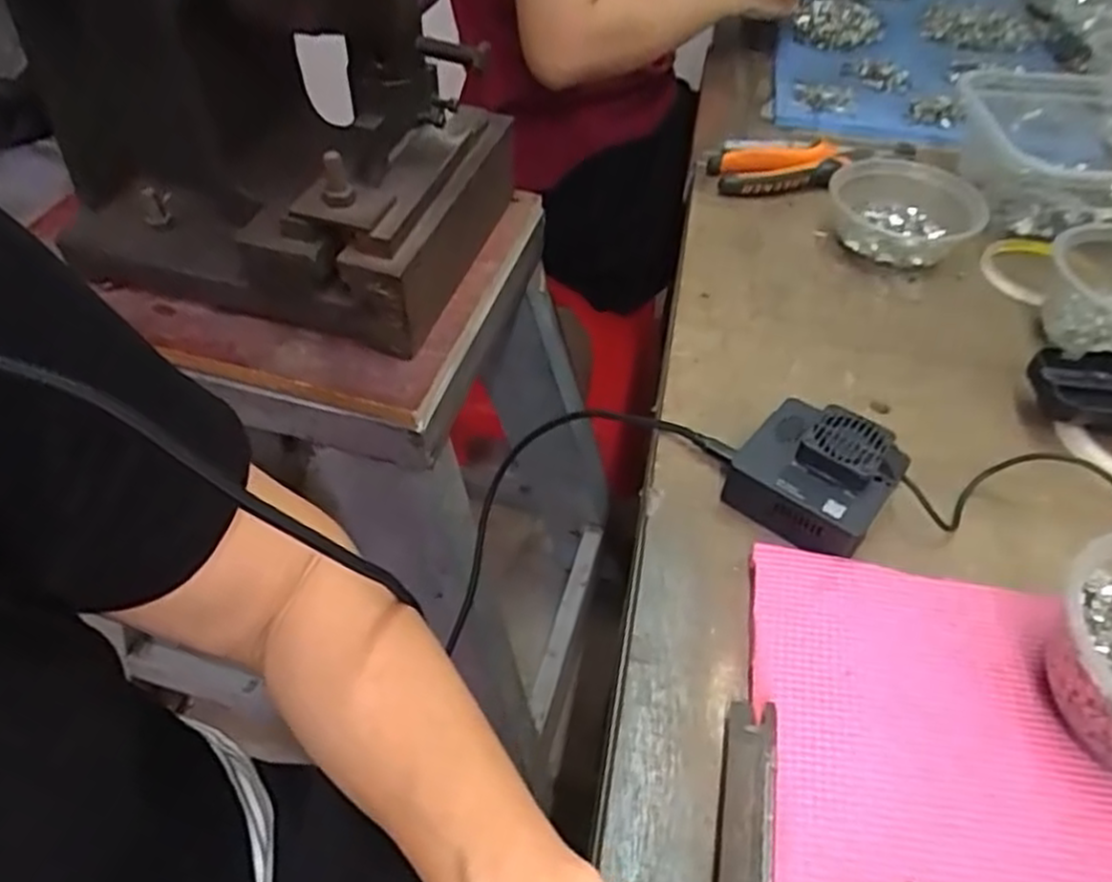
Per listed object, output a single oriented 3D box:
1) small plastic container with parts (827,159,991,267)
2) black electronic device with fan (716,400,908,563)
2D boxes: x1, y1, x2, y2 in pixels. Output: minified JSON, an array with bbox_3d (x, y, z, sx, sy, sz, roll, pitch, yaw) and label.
[{"bbox_3d":[0.274,-0.179,0.603,0.117,0.042,0.099,22,51,16],"label":"small plastic container with parts"},{"bbox_3d":[0.144,0.017,0.421,0.079,0.042,0.072,37,56,26],"label":"black electronic device with fan"}]

